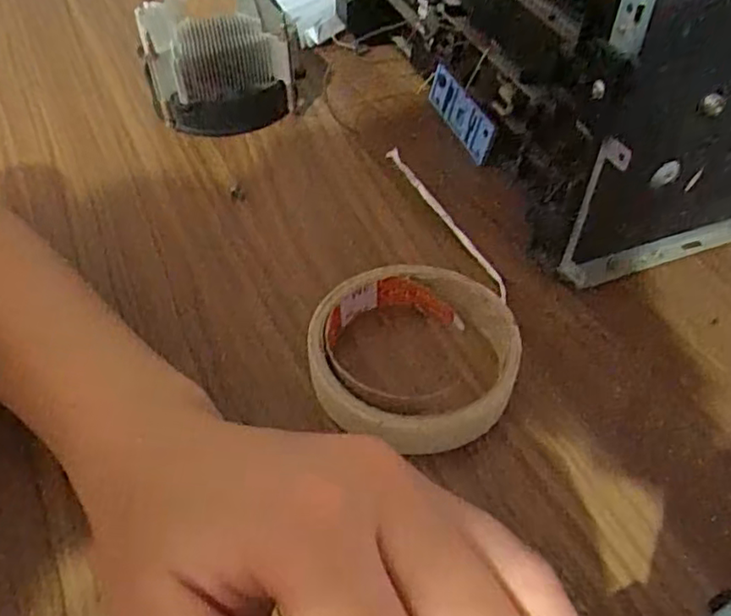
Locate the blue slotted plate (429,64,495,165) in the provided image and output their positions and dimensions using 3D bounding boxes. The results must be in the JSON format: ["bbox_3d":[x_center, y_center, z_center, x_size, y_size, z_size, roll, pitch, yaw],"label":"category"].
[{"bbox_3d":[0.055,-0.118,0.386,0.007,0.034,0.066,-18,59,-15],"label":"blue slotted plate"}]

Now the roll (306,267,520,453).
[{"bbox_3d":[0.021,0.023,0.274,0.087,0.025,0.087,0,50,0],"label":"roll"}]

